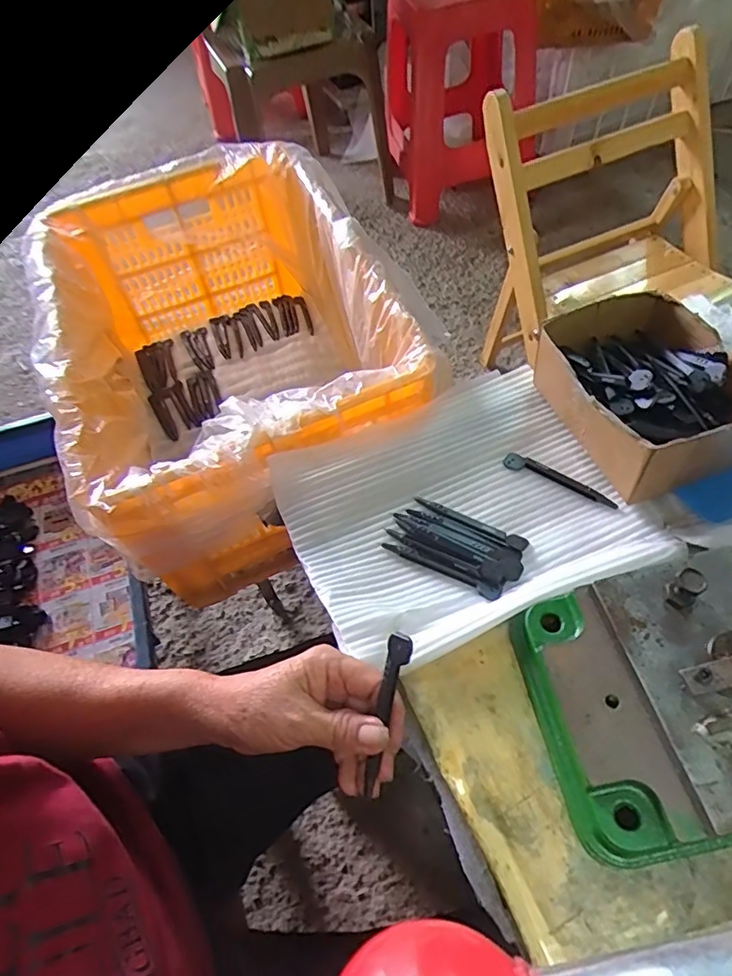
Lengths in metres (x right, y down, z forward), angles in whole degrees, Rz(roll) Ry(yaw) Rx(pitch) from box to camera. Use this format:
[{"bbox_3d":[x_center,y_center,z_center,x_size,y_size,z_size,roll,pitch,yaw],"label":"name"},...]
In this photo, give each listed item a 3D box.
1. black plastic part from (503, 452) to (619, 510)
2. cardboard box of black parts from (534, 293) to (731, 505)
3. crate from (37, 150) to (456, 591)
[{"bbox_3d":[0.166,-0.008,0.484,0.097,0.007,0.017,24,62,20],"label":"black plastic part"},{"bbox_3d":[0.235,-0.079,0.485,0.132,0.085,0.167,-18,56,-7],"label":"cardboard box of black parts"},{"bbox_3d":[-0.180,-0.168,0.716,0.363,0.277,0.538,-24,57,-10],"label":"crate"}]

